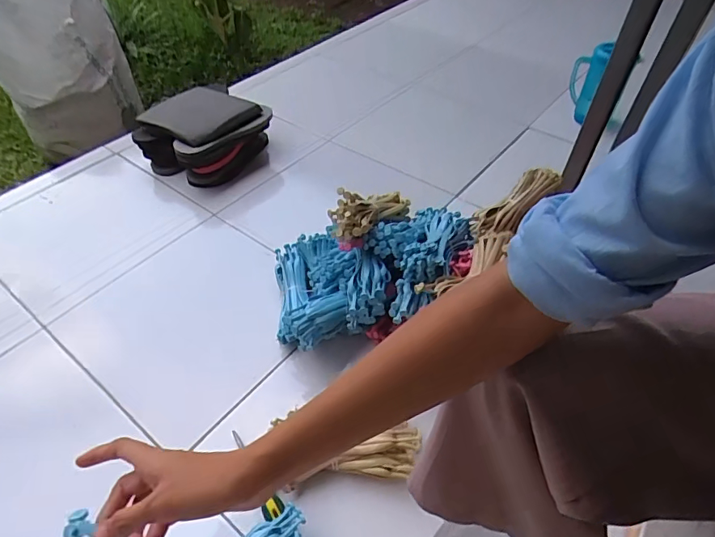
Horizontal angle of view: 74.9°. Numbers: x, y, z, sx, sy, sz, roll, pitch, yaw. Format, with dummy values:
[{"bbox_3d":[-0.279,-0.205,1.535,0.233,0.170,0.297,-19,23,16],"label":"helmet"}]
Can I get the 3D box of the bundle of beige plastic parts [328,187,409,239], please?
[{"bbox_3d":[0.023,-0.105,0.817,0.087,0.068,0.196,32,31,26],"label":"bundle of beige plastic parts"}]

